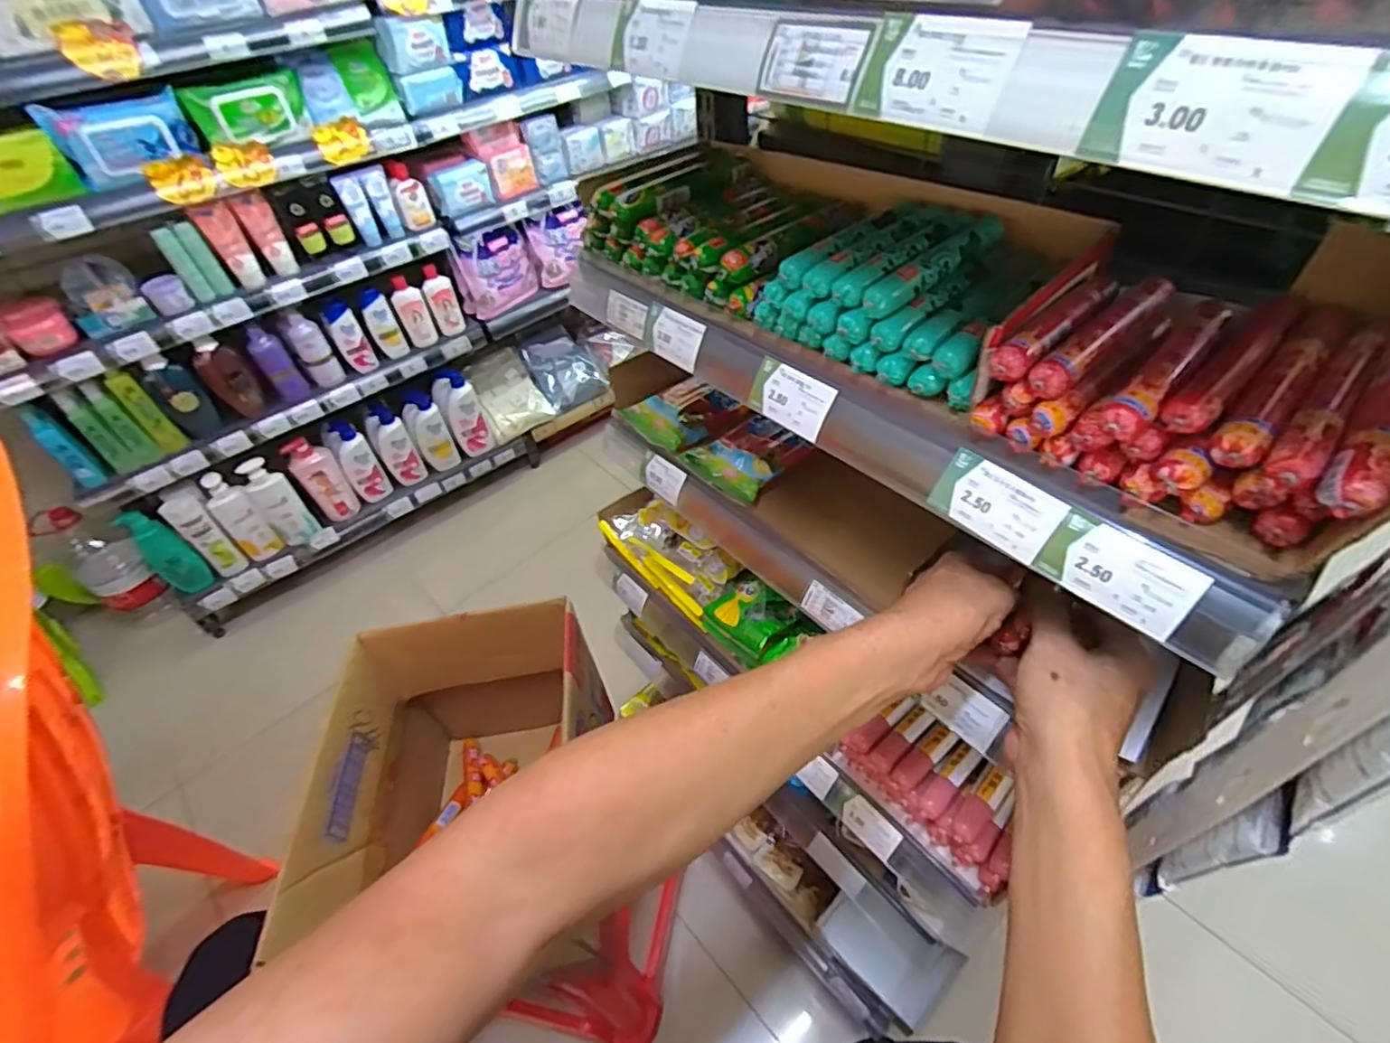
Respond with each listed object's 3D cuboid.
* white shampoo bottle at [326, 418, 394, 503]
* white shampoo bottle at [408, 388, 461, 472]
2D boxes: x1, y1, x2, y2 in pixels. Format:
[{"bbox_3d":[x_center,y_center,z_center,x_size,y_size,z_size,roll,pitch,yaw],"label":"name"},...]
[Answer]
[{"bbox_3d":[-0.777,-0.133,1.447,0.073,0.211,0.079,-30,51,-21],"label":"white shampoo bottle"},{"bbox_3d":[-0.676,-0.235,1.600,0.073,0.197,0.091,-23,49,-16],"label":"white shampoo bottle"}]

